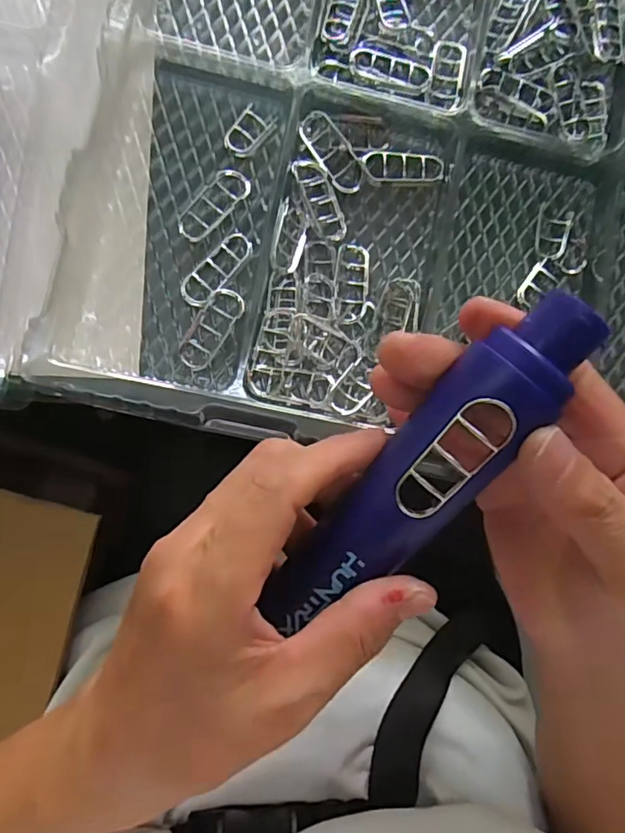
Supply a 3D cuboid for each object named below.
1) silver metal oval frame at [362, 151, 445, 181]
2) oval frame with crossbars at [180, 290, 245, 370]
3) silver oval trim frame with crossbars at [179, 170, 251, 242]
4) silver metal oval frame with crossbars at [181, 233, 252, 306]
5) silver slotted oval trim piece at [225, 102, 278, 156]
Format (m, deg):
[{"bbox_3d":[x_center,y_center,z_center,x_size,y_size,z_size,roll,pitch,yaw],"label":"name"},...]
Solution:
[{"bbox_3d":[0.058,-0.159,0.346,0.053,0.008,0.018,0,87,-6],"label":"silver metal oval frame"},{"bbox_3d":[-0.061,-0.053,0.325,0.022,0.009,0.053,34,84,-3],"label":"oval frame with crossbars"},{"bbox_3d":[-0.061,-0.130,0.333,0.021,0.008,0.052,40,84,-2],"label":"silver oval trim frame with crossbars"},{"bbox_3d":[-0.058,-0.089,0.329,0.020,0.010,0.053,40,84,-2],"label":"silver metal oval frame with crossbars"},{"bbox_3d":[-0.040,-0.179,0.340,0.020,0.004,0.034,36,84,-2],"label":"silver slotted oval trim piece"}]

